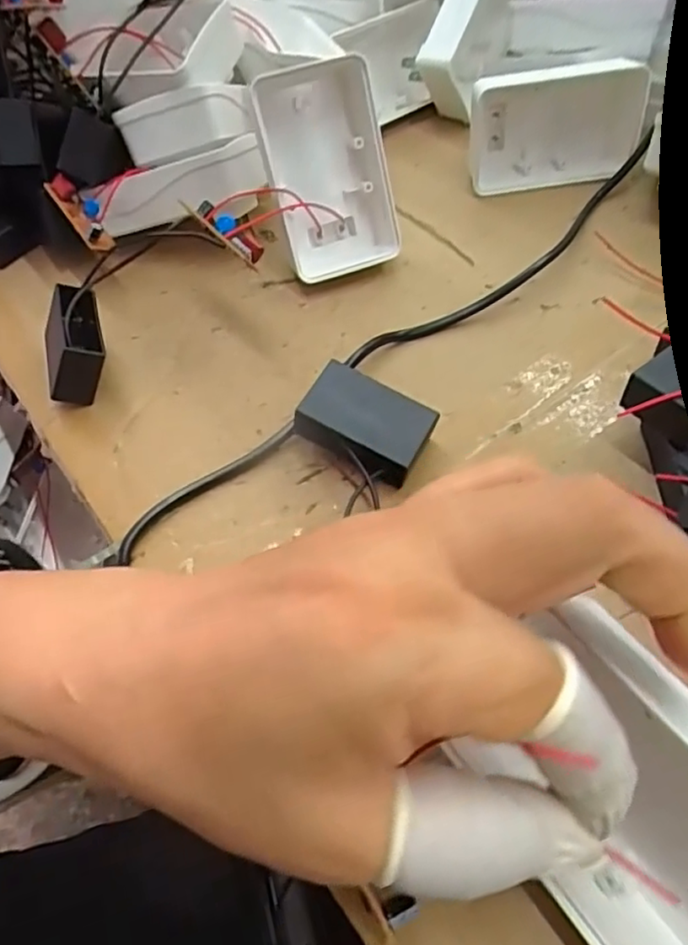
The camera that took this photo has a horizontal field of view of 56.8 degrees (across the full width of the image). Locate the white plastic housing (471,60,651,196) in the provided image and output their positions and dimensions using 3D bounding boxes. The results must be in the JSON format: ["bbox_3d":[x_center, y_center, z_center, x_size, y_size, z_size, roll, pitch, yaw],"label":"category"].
[{"bbox_3d":[0.116,-0.191,0.352,0.087,0.053,0.027,-6,52,1],"label":"white plastic housing"}]

